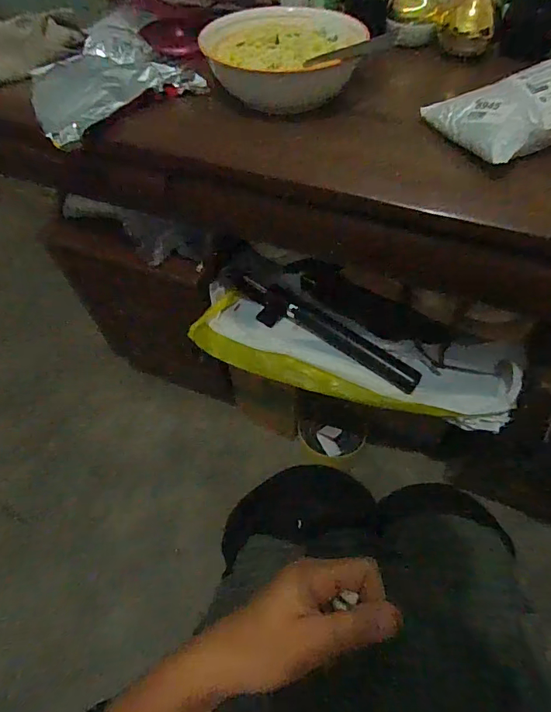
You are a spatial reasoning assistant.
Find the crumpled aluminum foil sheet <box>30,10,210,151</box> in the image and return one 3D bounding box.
[{"bbox_3d":[-0.210,-0.343,0.537,0.185,0.037,0.198,-27,57,-17],"label":"crumpled aluminum foil sheet"}]

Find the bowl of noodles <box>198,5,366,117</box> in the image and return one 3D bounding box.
[{"bbox_3d":[0.010,-0.314,0.471,0.164,0.056,0.148,-13,54,-9],"label":"bowl of noodles"}]

